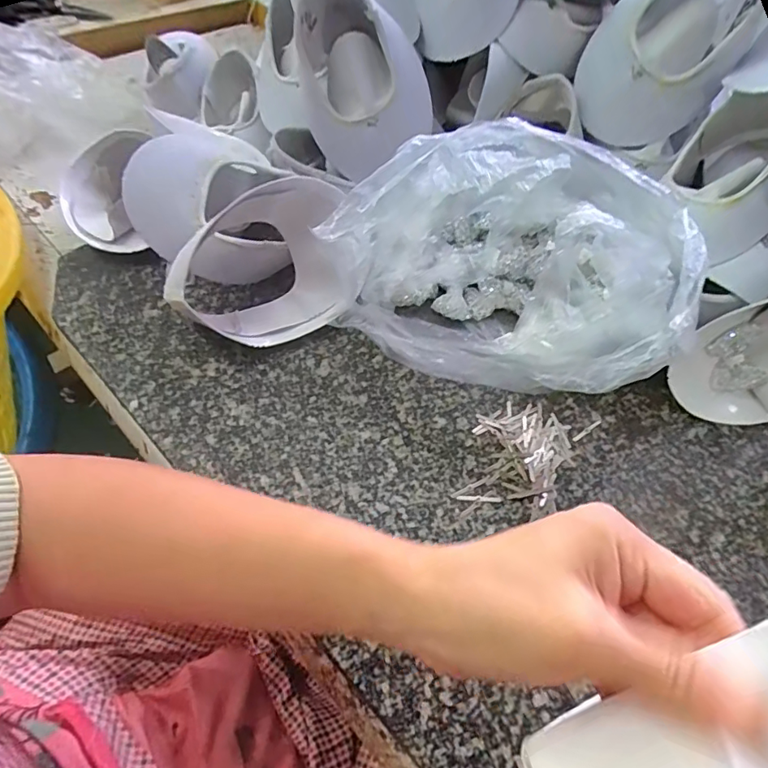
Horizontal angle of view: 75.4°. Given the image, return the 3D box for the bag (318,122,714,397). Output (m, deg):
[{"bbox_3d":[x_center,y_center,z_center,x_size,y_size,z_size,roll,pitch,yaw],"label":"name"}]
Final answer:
[{"bbox_3d":[0.097,-0.090,0.371,0.231,0.141,0.159,22,56,10],"label":"bag"}]

